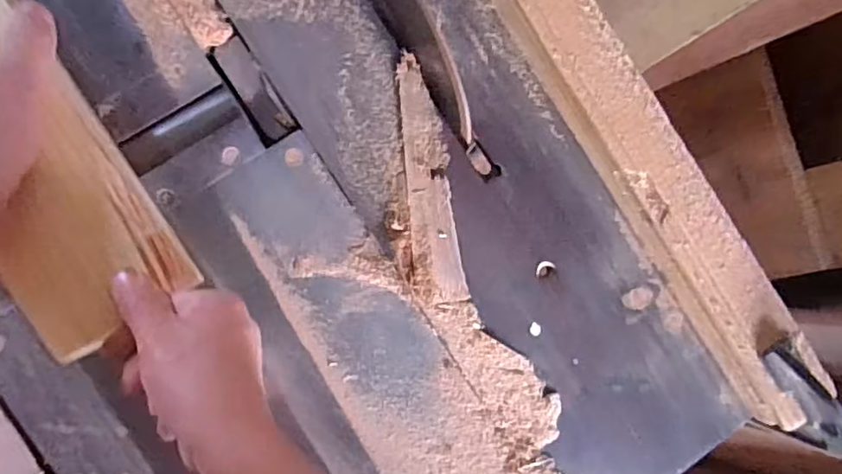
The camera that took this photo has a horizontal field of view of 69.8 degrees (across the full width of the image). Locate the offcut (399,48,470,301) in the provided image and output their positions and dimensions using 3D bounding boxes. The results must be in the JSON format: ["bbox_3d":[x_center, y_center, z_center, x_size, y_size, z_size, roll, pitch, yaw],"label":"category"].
[{"bbox_3d":[0.004,-0.042,0.444,0.036,0.004,0.178,-8,89,-8],"label":"offcut"}]

